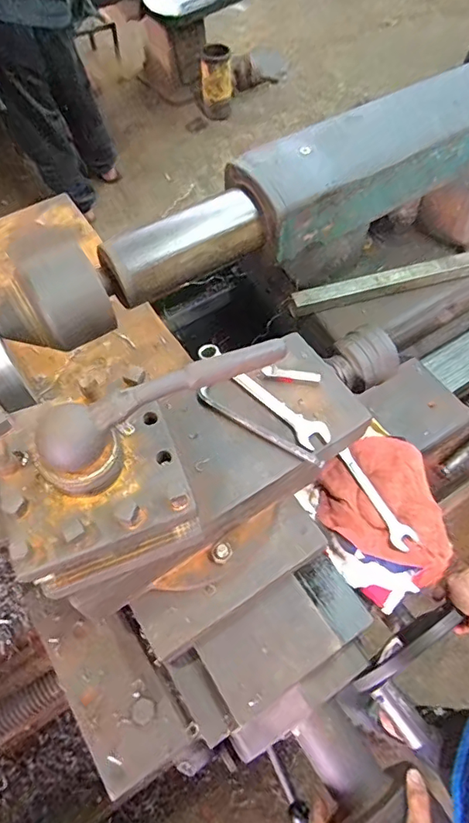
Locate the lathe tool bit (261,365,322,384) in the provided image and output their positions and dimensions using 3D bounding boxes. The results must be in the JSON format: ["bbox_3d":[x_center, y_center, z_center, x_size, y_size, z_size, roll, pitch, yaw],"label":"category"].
[{"bbox_3d":[0.060,-0.037,0.540,0.061,0.007,0.015,11,61,6],"label":"lathe tool bit"}]

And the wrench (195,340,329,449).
[{"bbox_3d":[0.029,-0.020,0.531,0.028,0.010,0.165,-40,68,-21],"label":"wrench"}]

